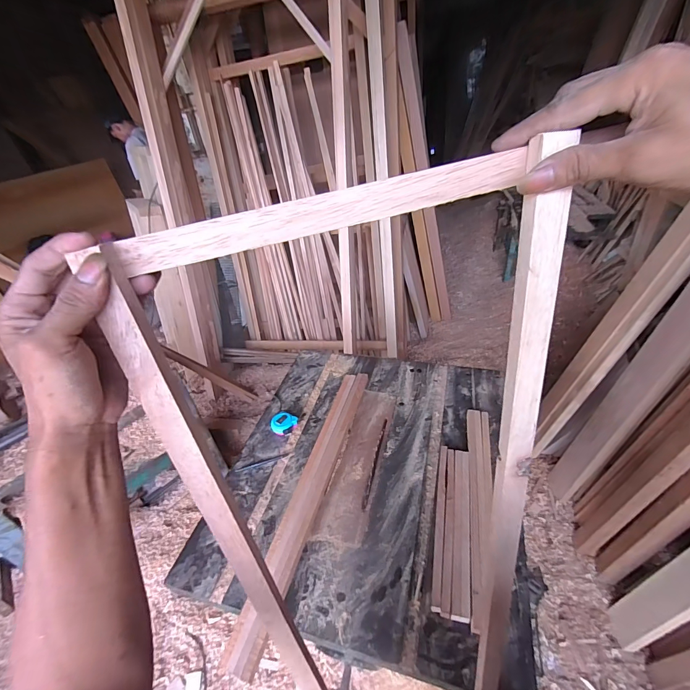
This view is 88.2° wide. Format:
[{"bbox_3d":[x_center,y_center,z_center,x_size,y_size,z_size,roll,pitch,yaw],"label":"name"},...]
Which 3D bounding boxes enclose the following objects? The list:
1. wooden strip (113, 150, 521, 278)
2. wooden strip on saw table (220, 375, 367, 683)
[{"bbox_3d":[-0.013,-0.089,0.243,0.274,0.024,0.010,-13,36,-1],"label":"wooden strip"},{"bbox_3d":[-0.076,0.332,0.873,0.066,0.034,0.732,6,38,18],"label":"wooden strip on saw table"}]

